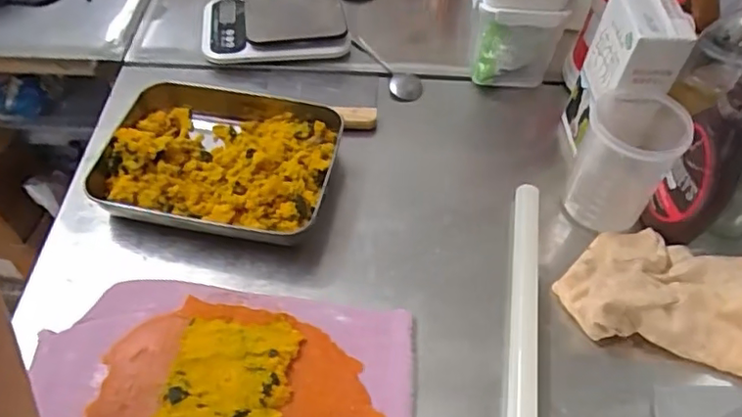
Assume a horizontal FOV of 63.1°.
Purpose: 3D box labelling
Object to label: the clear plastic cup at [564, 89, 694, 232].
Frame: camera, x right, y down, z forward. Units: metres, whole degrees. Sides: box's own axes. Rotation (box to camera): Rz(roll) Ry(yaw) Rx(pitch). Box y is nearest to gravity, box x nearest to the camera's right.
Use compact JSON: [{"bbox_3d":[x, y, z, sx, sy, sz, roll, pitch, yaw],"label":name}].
[{"bbox_3d":[0.272,-0.055,0.656,0.091,0.124,0.095,2,51,-3],"label":"clear plastic cup"}]

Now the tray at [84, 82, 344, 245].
[{"bbox_3d":[-0.177,-0.061,0.695,0.259,0.045,0.198,10,52,4],"label":"tray"}]

